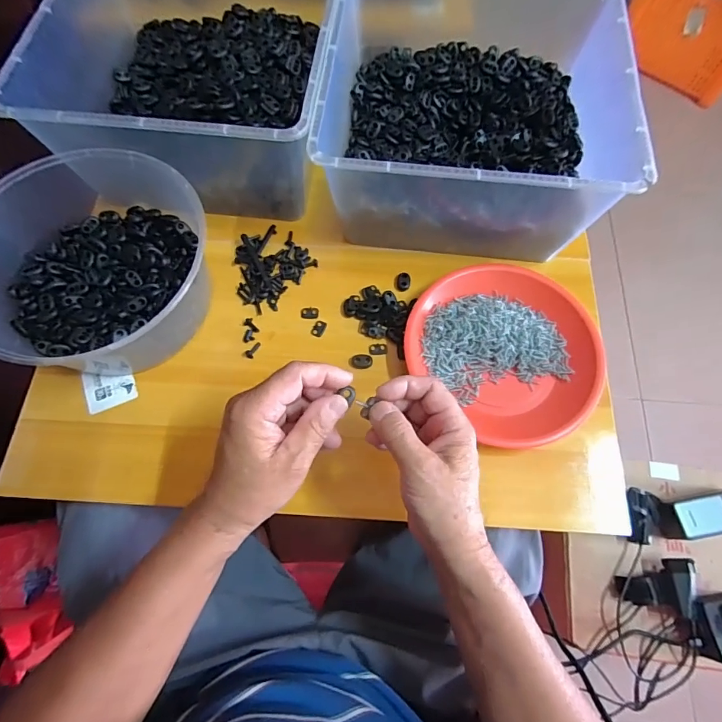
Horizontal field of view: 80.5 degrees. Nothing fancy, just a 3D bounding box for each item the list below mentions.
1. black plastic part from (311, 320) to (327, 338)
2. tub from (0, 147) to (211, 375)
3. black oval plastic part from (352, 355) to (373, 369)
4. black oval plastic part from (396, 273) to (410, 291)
[{"bbox_3d":[-0.046,-0.036,0.463,0.013,0.004,0.019,23,70,8],"label":"black plastic part"},{"bbox_3d":[-0.263,-0.098,0.434,0.228,0.100,0.220,0,69,-1],"label":"tub"},{"bbox_3d":[0.001,0.000,0.447,0.022,0.009,0.014,1,69,0],"label":"black oval plastic part"},{"bbox_3d":[0.049,-0.091,0.484,0.015,0.007,0.025,6,69,2],"label":"black oval plastic part"}]

